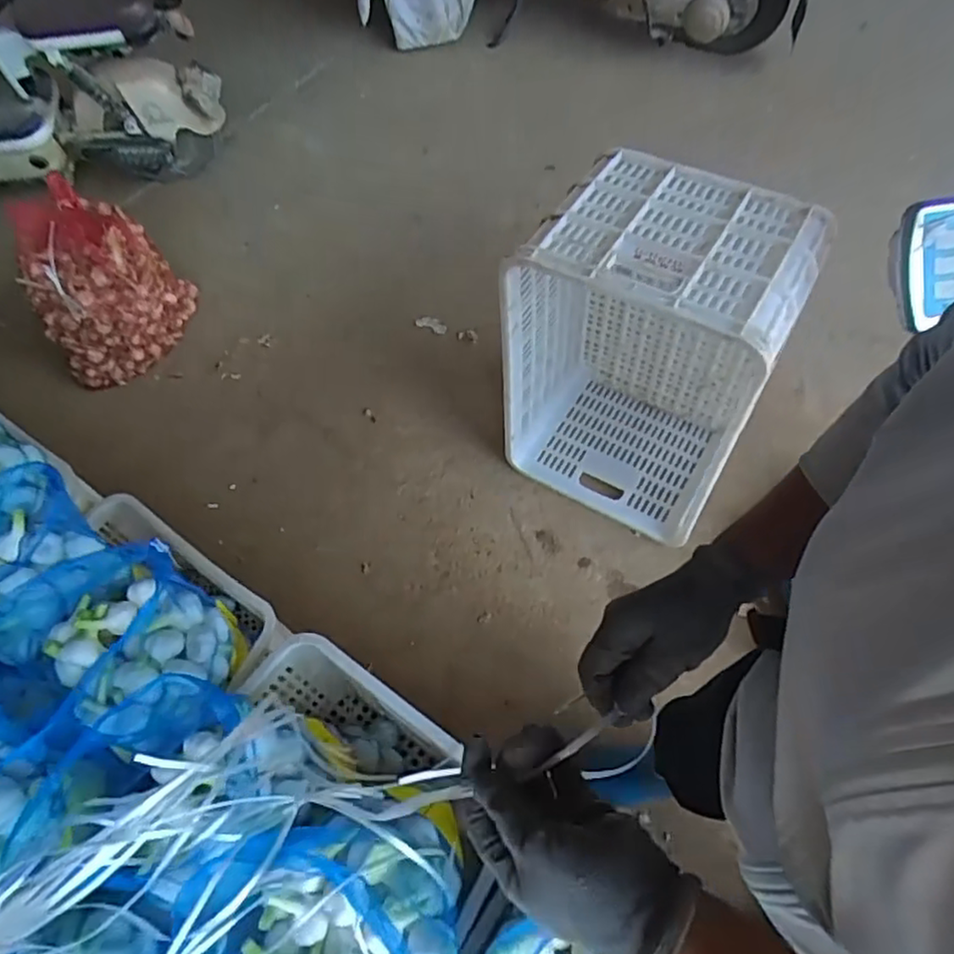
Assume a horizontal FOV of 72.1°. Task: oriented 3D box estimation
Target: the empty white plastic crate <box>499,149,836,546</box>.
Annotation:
[{"bbox_3d":[0.306,-0.208,1.236,0.440,0.603,0.318,24,64,17],"label":"empty white plastic crate"}]

